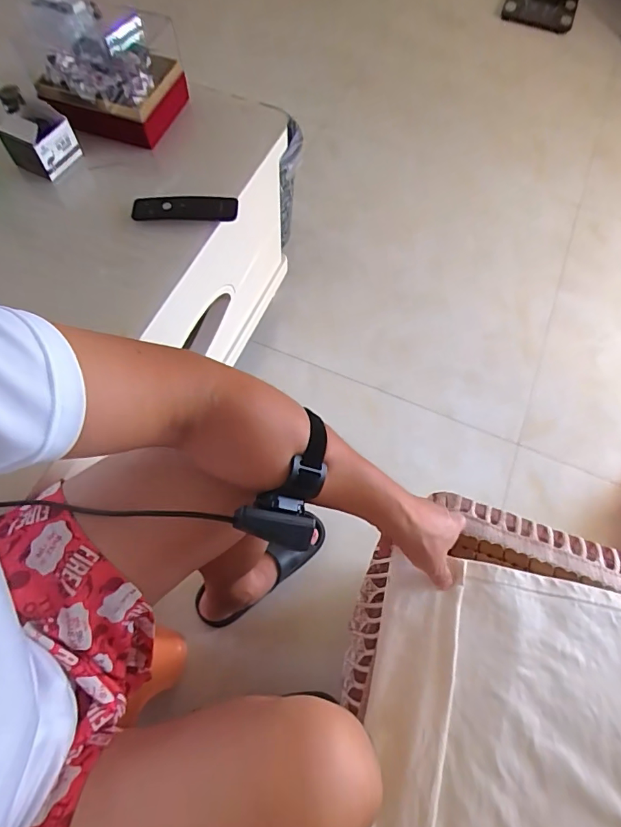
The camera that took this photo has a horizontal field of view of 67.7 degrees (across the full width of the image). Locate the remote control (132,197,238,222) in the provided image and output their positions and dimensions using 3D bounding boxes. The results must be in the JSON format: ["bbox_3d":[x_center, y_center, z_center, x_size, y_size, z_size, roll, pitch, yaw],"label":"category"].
[{"bbox_3d":[-0.177,-0.288,0.653,0.145,0.015,0.036,0,66,-2],"label":"remote control"}]

